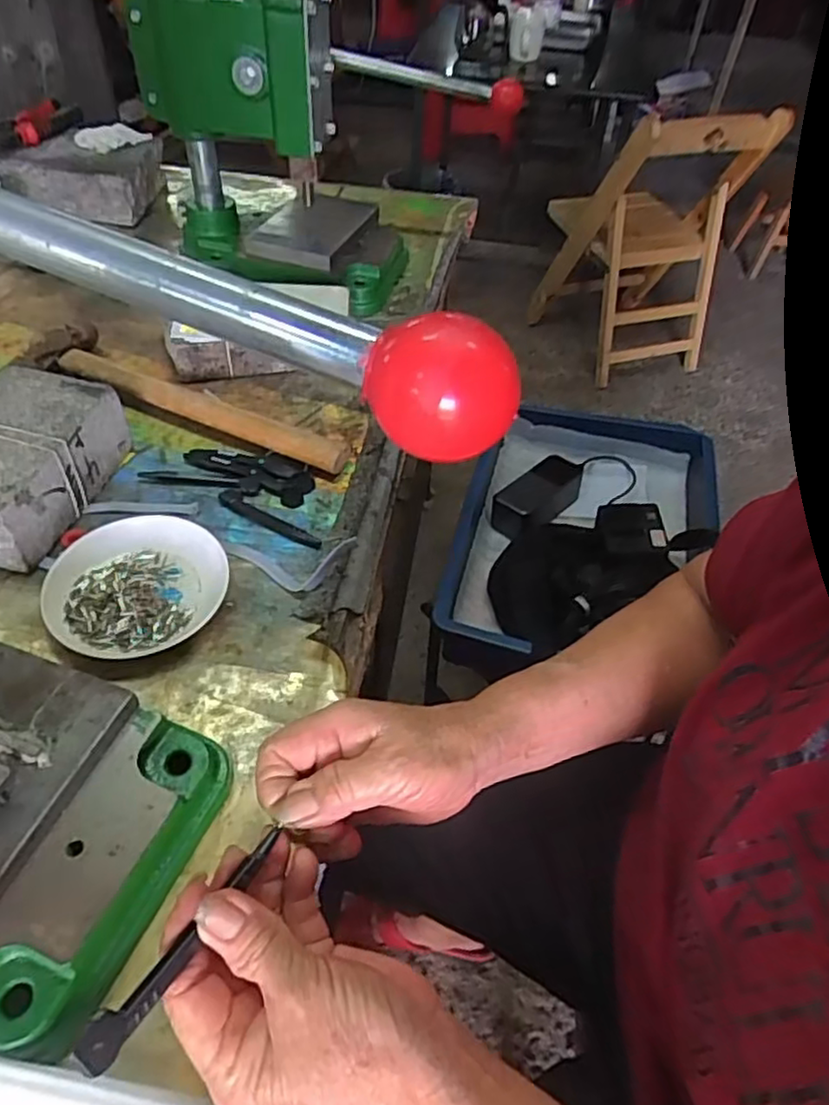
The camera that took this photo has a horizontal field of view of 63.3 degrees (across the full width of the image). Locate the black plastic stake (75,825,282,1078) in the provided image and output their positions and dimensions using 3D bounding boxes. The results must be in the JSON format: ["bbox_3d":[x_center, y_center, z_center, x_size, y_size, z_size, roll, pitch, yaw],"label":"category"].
[{"bbox_3d":[-0.085,0.144,0.254,0.012,0.010,0.097,25,41,18],"label":"black plastic stake"}]

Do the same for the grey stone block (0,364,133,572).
[{"bbox_3d":[-0.299,-0.069,0.508,0.102,0.059,0.149,13,48,8],"label":"grey stone block"}]

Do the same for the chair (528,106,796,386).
[{"bbox_3d":[0.518,-0.717,1.520,0.360,0.510,0.302,-13,50,-15],"label":"chair"}]

